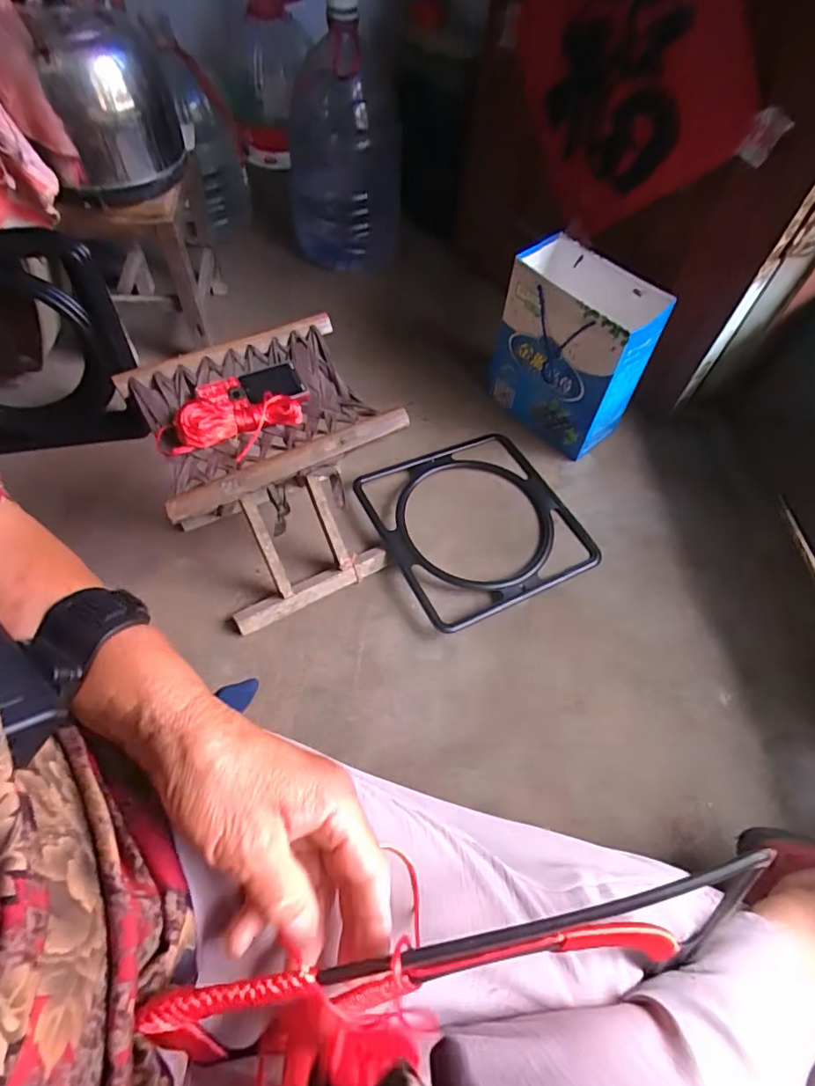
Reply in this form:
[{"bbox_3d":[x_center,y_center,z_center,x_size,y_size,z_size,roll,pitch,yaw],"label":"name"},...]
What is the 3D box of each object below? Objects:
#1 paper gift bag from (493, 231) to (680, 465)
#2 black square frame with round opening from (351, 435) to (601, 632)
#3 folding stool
[{"bbox_3d":[0.276,-0.331,0.950,0.125,0.286,0.258,-38,66,-22],"label":"paper gift bag"},{"bbox_3d":[0.113,-0.041,0.912,0.321,0.030,0.328,-24,61,-15],"label":"black square frame with round opening"},{"bbox_3d":[-0.178,-0.083,0.759,0.274,0.326,0.233,-27,62,-17],"label":"folding stool"}]

